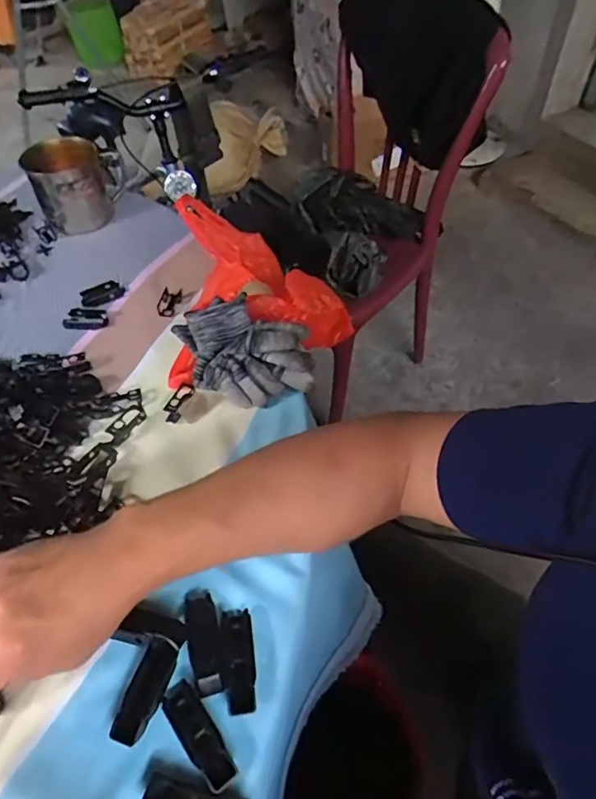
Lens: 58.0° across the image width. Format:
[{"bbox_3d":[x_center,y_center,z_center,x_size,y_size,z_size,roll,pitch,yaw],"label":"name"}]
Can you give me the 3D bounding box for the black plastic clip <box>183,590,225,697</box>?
[{"bbox_3d":[-0.067,0.169,0.382,0.023,0.010,0.071,-12,52,-8],"label":"black plastic clip"}]

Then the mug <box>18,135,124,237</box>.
[{"bbox_3d":[-0.292,-0.292,0.711,0.089,0.088,0.118,3,51,4],"label":"mug"}]

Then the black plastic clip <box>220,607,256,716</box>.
[{"bbox_3d":[-0.042,0.182,0.378,0.022,0.008,0.068,-6,51,-3],"label":"black plastic clip"}]

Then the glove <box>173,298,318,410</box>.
[{"bbox_3d":[-0.052,-0.055,0.527,0.109,0.047,0.119,-19,53,-13],"label":"glove"}]

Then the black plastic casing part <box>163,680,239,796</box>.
[{"bbox_3d":[-0.064,0.215,0.347,0.021,0.008,0.068,-31,57,-21],"label":"black plastic casing part"}]

